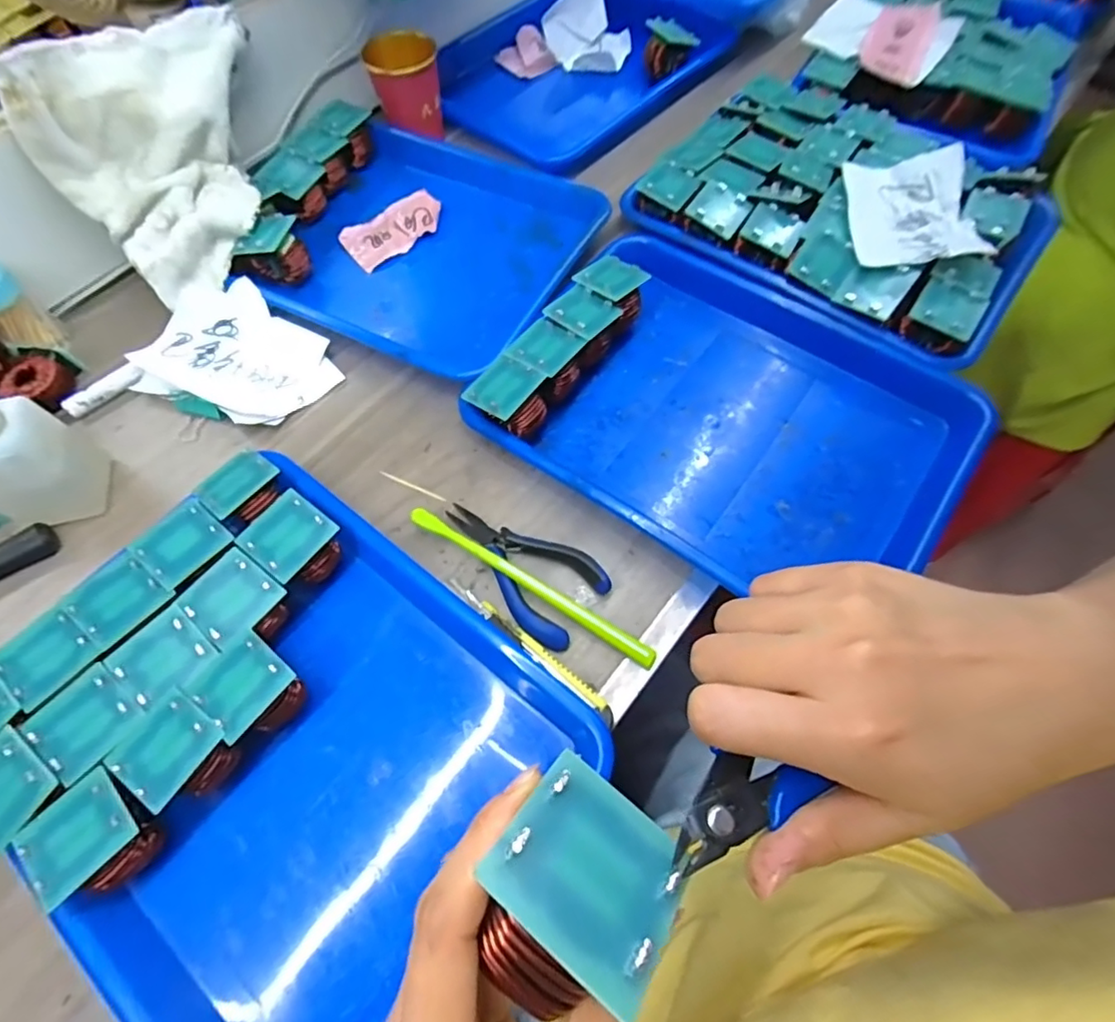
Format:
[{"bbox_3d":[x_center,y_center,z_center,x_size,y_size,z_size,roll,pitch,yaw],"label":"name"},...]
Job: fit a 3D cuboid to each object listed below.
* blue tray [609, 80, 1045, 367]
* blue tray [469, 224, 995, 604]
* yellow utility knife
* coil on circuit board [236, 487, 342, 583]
[{"bbox_3d":[0.254,-0.275,0.504,0.320,0.053,0.258,36,70,17],"label":"blue tray"},{"bbox_3d":[0.126,-0.074,0.422,0.320,0.033,0.251,35,69,16],"label":"blue tray"},{"bbox_3d":[-0.007,0.094,0.356,0.108,0.014,0.011,38,70,18],"label":"yellow utility knife"},{"bbox_3d":[-0.168,0.023,0.369,0.043,0.046,0.045,35,69,17],"label":"coil on circuit board"}]

